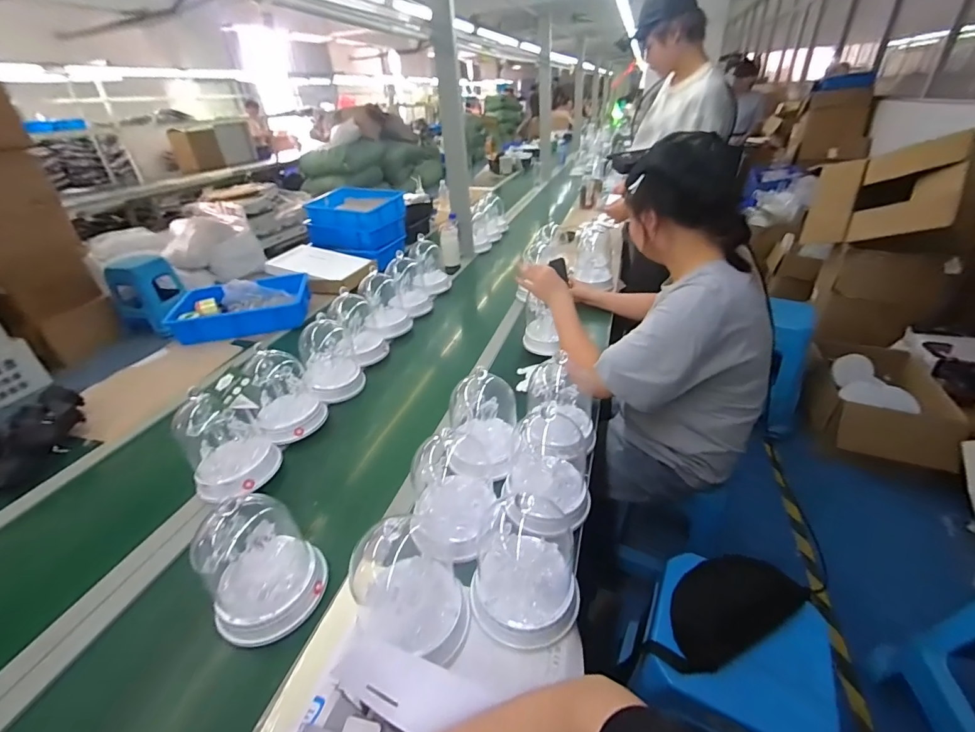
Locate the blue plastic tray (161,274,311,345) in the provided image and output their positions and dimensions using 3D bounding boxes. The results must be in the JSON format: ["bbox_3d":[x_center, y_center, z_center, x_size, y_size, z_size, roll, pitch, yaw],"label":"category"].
[{"bbox_3d":[-0.864,-0.208,1.509,0.448,0.117,0.281,-19,36,-23],"label":"blue plastic tray"}]

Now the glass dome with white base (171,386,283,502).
[{"bbox_3d":[-0.494,0.142,0.800,0.149,0.170,0.124,-27,39,-32],"label":"glass dome with white base"}]

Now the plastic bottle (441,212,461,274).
[{"bbox_3d":[-0.159,-0.527,1.840,0.074,0.265,0.087,-2,0,4],"label":"plastic bottle"}]

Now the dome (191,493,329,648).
[{"bbox_3d":[-0.328,0.260,0.590,0.145,0.193,0.145,26,43,38],"label":"dome"}]

